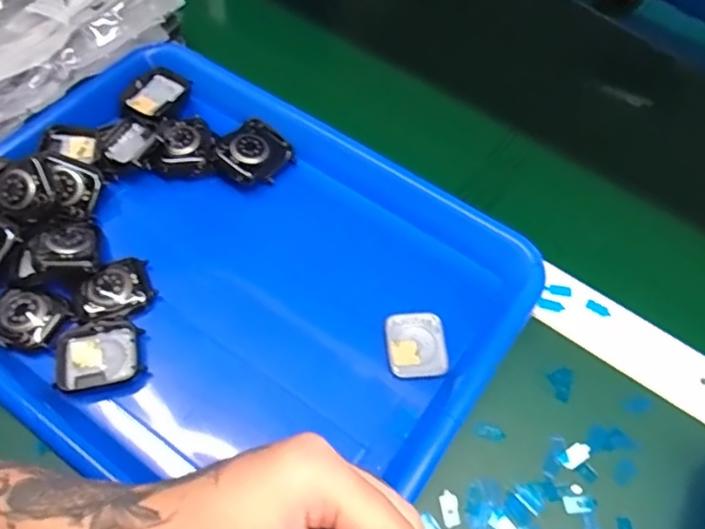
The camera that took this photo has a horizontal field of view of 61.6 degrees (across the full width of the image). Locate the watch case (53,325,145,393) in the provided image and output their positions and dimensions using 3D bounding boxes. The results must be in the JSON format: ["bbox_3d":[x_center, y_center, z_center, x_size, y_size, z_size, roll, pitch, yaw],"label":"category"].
[{"bbox_3d":[-0.142,0.052,0.330,0.047,0.009,0.035,-11,60,-9],"label":"watch case"}]

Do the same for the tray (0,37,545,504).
[{"bbox_3d":[-0.080,0.002,0.358,0.331,0.035,0.259,33,62,16],"label":"tray"}]

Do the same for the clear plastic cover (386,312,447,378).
[{"bbox_3d":[0.037,0.046,0.345,0.033,0.006,0.037,-2,59,-4],"label":"clear plastic cover"}]

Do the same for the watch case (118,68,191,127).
[{"bbox_3d":[-0.142,-0.120,0.421,0.035,0.009,0.046,26,61,13],"label":"watch case"}]

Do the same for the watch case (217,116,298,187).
[{"bbox_3d":[-0.067,-0.077,0.400,0.047,0.013,0.039,-39,68,-23],"label":"watch case"}]

